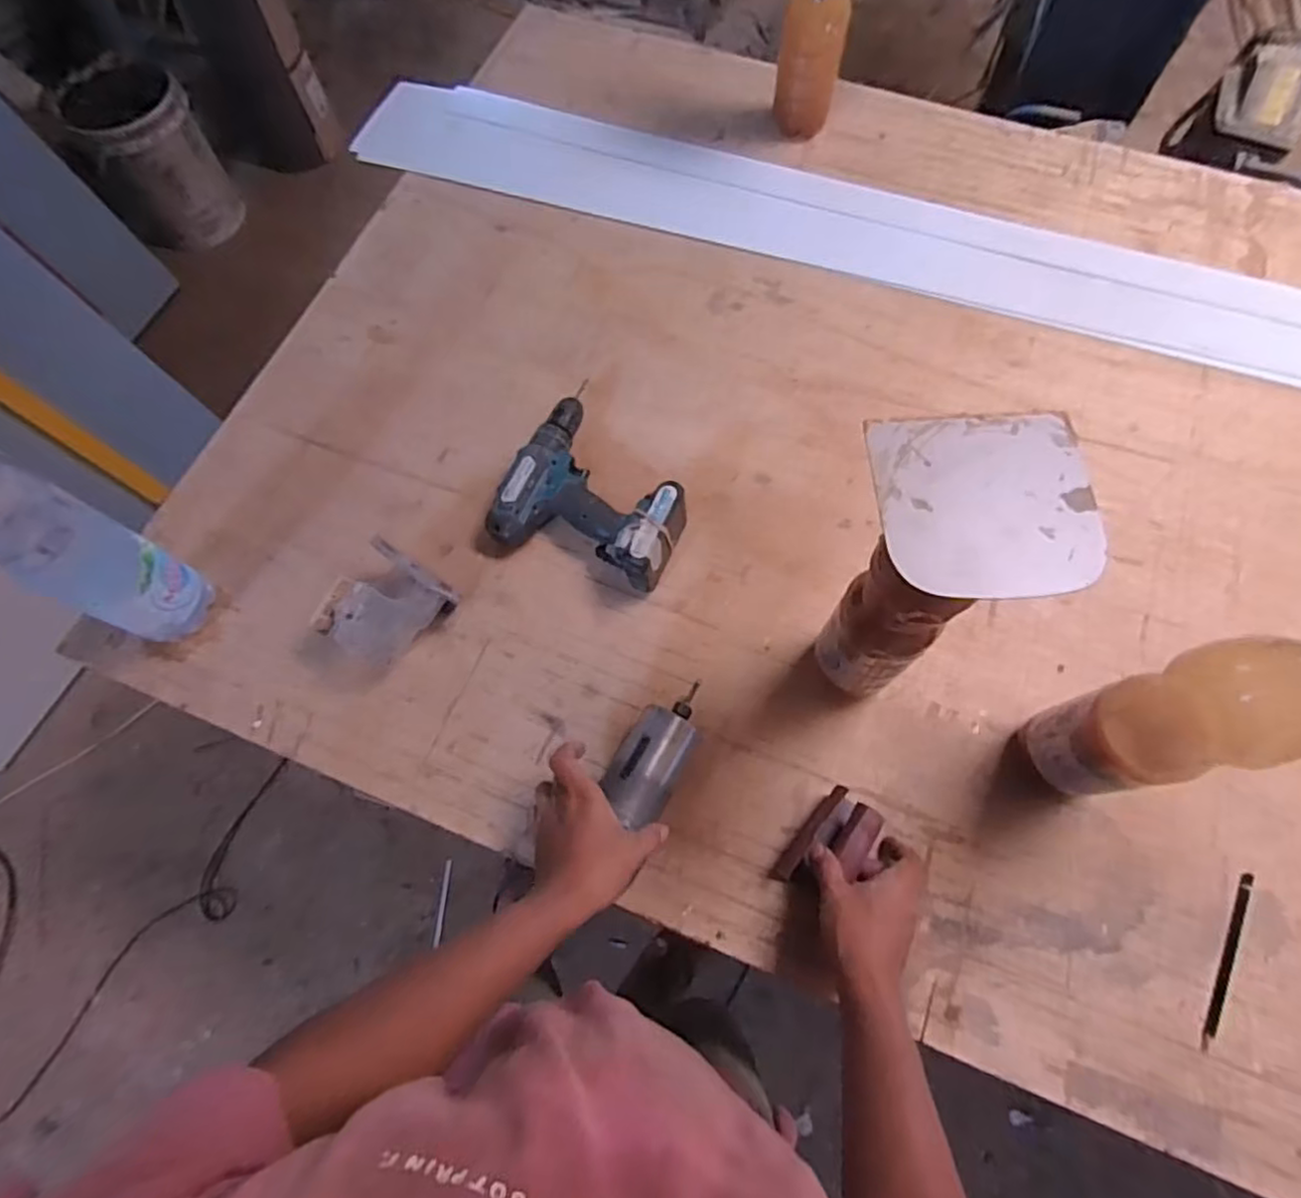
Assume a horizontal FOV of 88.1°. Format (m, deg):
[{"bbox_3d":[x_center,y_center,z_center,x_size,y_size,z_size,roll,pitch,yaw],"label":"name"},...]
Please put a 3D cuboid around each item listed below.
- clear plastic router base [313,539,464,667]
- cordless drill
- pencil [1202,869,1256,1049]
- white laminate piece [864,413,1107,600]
[{"bbox_3d":[-0.279,0.012,0.706,0.111,0.094,0.112,32,72,13],"label":"clear plastic router base"},{"bbox_3d":[-0.062,-0.134,0.769,0.208,0.080,0.203,20,70,8],"label":"cordless drill"},{"bbox_3d":[0.525,0.327,0.609,0.014,0.005,0.163,30,72,12],"label":"pencil"},{"bbox_3d":[0.204,-0.059,0.409,0.126,0.006,0.124,-2,67,2],"label":"white laminate piece"}]

